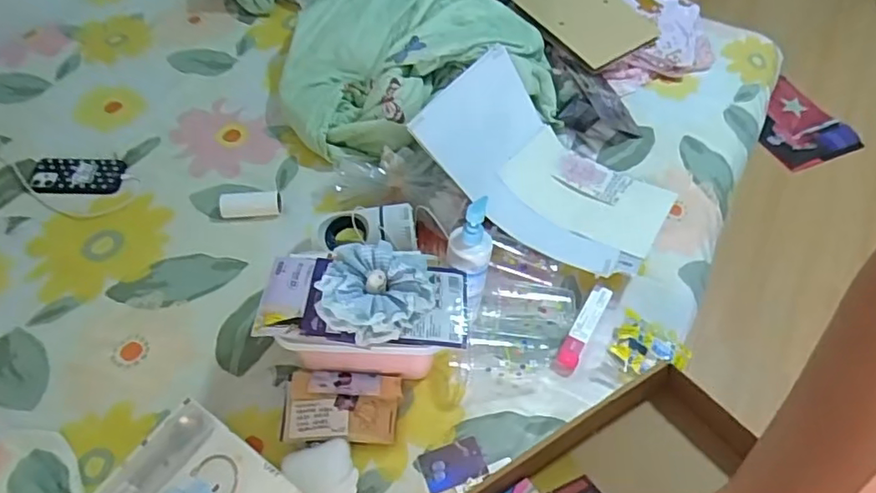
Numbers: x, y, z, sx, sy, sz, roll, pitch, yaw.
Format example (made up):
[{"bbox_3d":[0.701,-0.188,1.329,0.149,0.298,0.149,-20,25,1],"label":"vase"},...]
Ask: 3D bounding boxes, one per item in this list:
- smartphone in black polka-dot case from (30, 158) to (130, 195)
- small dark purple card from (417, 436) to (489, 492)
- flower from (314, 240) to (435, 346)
[{"bbox_3d":[-0.683,-0.135,1.109,0.158,0.009,0.087,-1,62,-9],"label":"smartphone in black polka-dot case"},{"bbox_3d":[0.021,0.302,0.809,0.086,0.005,0.056,-15,57,-15],"label":"small dark purple card"},{"bbox_3d":[-0.081,0.052,0.751,0.149,0.047,0.135,-12,55,-11],"label":"flower"}]

